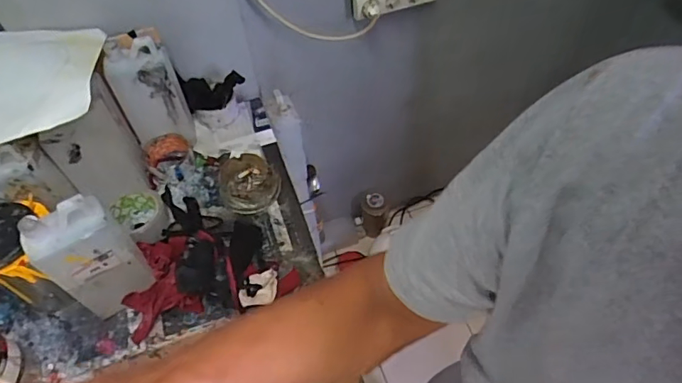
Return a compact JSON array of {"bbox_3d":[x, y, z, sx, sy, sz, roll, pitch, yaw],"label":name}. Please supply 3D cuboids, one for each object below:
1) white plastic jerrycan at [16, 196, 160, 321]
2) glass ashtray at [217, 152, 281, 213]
[{"bbox_3d":[-0.325,0.086,0.636,0.102,0.194,0.064,-33,61,-19],"label":"white plastic jerrycan"},{"bbox_3d":[-0.159,-0.017,0.837,0.100,0.040,0.097,-1,56,1],"label":"glass ashtray"}]

